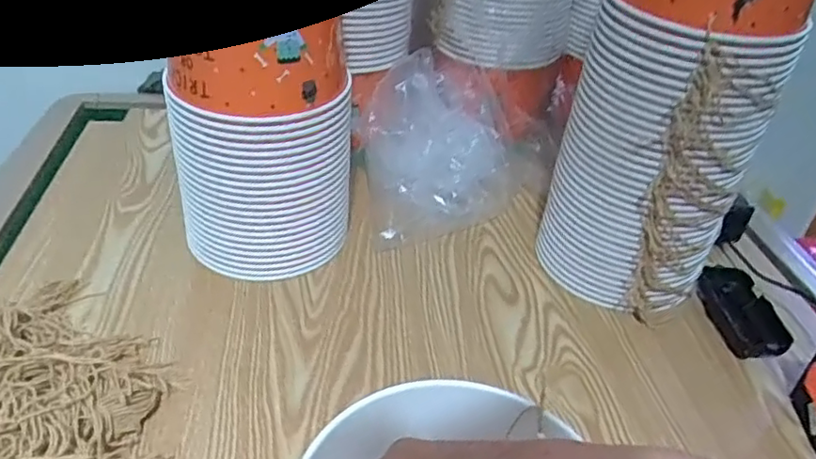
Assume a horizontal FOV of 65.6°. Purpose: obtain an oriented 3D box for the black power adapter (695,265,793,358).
[{"bbox_3d":[0.328,0.080,0.622,0.062,0.024,0.099,-5,38,-15],"label":"black power adapter"}]

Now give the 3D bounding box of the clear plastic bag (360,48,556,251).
[{"bbox_3d":[0.043,-0.109,0.750,0.249,0.138,0.169,-19,43,-30],"label":"clear plastic bag"}]

